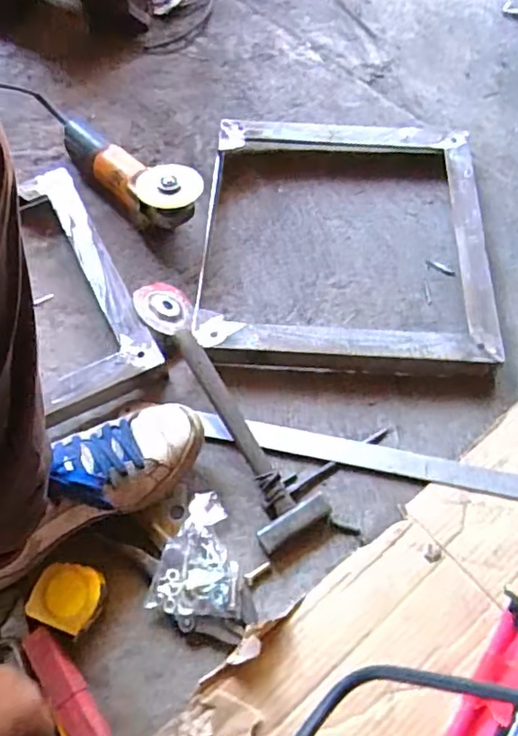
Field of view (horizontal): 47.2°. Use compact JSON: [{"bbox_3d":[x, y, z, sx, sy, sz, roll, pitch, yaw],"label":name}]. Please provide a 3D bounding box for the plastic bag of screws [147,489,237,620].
[{"bbox_3d":[-0.060,0.188,0.592,0.091,0.039,0.110,3,61,4],"label":"plastic bag of screws"}]

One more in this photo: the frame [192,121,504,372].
[{"bbox_3d":[0.113,-0.180,0.799,0.367,0.052,0.392,3,61,3],"label":"frame"}]

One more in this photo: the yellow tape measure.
[{"bbox_3d":[-0.184,0.219,0.570,0.061,0.024,0.057,18,63,12],"label":"yellow tape measure"}]

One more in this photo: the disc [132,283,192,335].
[{"bbox_3d":[-0.117,-0.075,0.735,0.075,0.012,0.076,15,53,-21],"label":"disc"}]

